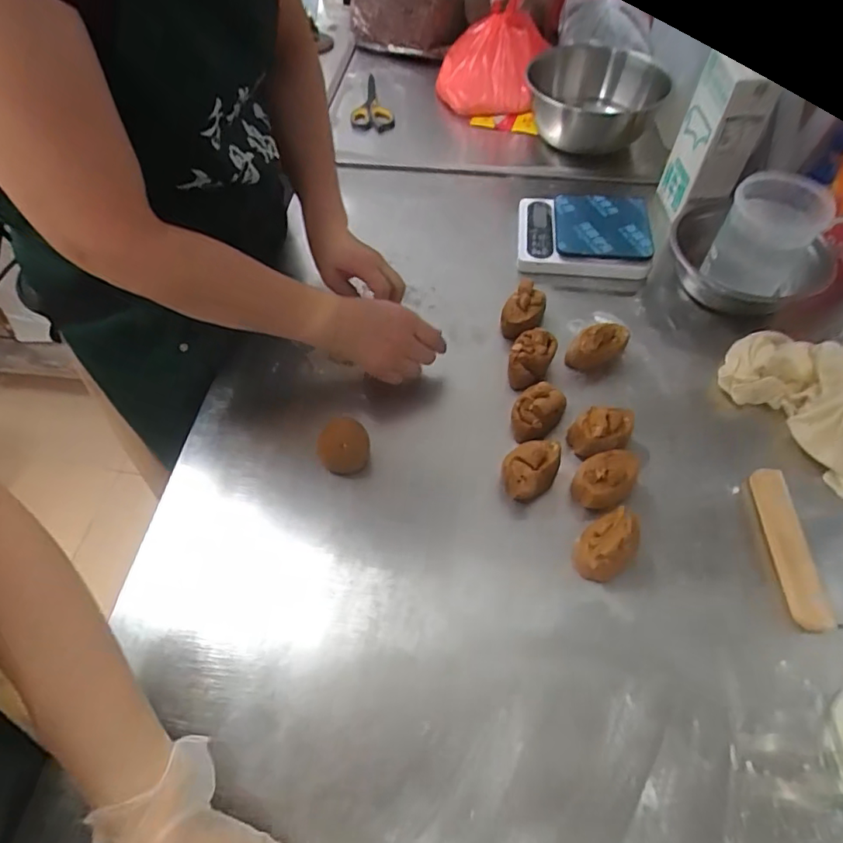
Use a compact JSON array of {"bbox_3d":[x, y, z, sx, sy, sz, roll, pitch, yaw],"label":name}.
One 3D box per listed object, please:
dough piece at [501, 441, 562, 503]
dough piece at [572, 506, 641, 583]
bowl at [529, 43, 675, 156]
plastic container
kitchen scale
[{"bbox_3d":[0.110,0.051,0.538,0.064,0.060,0.046,-28,59,-16],"label":"dough piece"},{"bbox_3d":[0.171,0.111,0.484,0.067,0.051,0.043,-33,61,-19],"label":"dough piece"},{"bbox_3d":[0.273,-0.501,0.857,0.191,0.124,0.191,-1,56,1],"label":"bowl"},{"bbox_3d":[0.405,-0.227,0.632,0.096,0.107,0.106,23,60,16],"label":"plastic container"},{"bbox_3d":[0.222,-0.257,0.736,0.175,0.045,0.130,6,56,5],"label":"kitchen scale"}]

